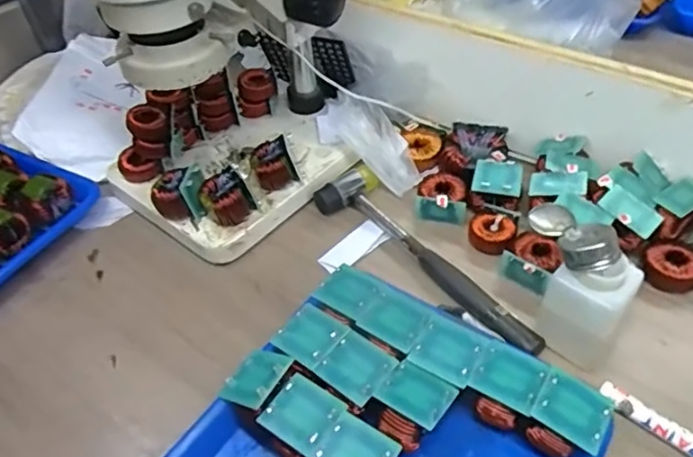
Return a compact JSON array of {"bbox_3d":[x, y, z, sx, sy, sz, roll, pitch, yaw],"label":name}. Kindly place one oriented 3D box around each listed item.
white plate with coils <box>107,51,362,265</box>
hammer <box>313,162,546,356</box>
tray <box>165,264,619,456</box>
[{"bbox_3d":[-0.118,-0.082,0.606,0.220,0.078,0.187,-32,51,-25],"label":"white plate with coils"},{"bbox_3d":[0.076,0.024,0.541,0.065,0.023,0.265,-31,51,-24],"label":"hammer"},{"bbox_3d":[0.000,0.185,0.371,0.241,0.049,0.309,25,53,27],"label":"tray"}]

